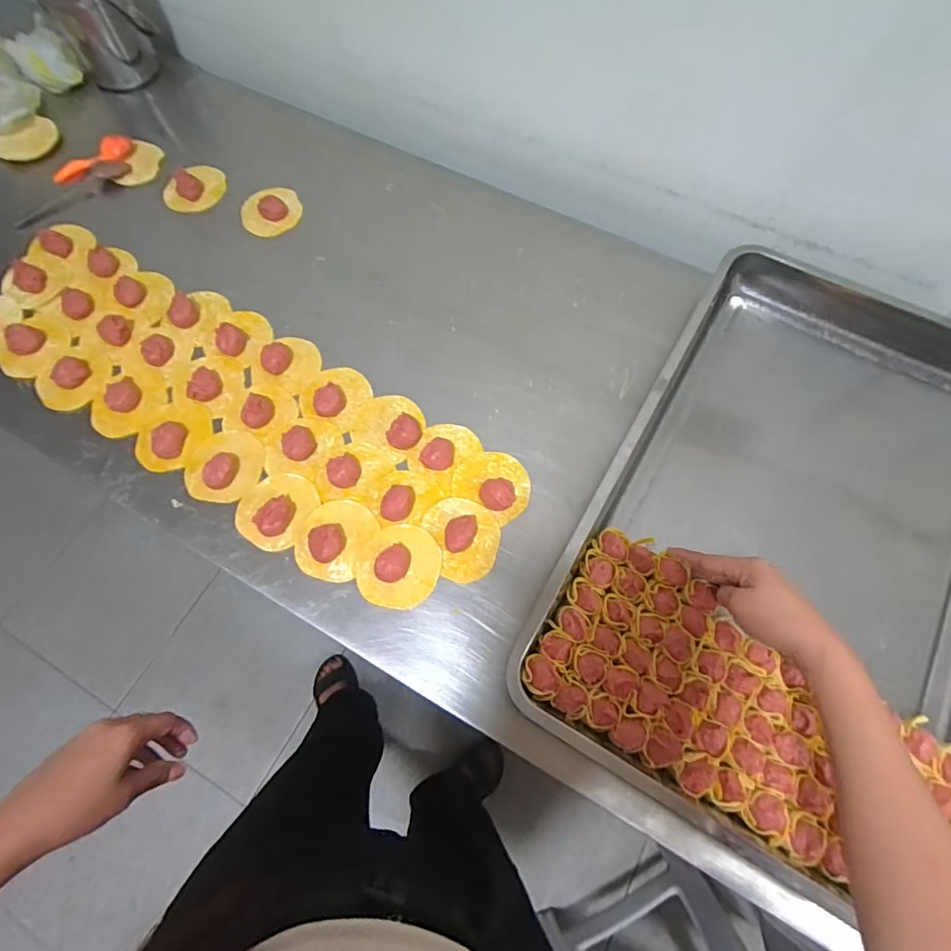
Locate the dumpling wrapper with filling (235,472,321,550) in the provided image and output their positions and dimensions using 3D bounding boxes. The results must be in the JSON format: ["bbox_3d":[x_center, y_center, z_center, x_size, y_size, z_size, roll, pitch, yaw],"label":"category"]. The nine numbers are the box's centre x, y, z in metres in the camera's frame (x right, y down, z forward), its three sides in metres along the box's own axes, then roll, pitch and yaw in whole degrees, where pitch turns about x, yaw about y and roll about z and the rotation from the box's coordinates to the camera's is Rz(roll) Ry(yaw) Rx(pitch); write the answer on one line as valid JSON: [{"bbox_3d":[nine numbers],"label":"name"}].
[{"bbox_3d":[-0.212,0.032,0.532,0.075,0.021,0.081,-1,66,1],"label":"dumpling wrapper with filling"}]

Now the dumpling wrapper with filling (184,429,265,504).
[{"bbox_3d":[-0.276,-0.014,0.555,0.082,0.030,0.084,-1,66,1],"label":"dumpling wrapper with filling"}]

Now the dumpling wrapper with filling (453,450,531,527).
[{"bbox_3d":[0.020,0.005,0.542,0.082,0.019,0.069,31,70,14],"label":"dumpling wrapper with filling"}]

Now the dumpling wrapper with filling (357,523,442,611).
[{"bbox_3d":[-0.076,0.089,0.511,0.078,0.023,0.083,-1,66,1],"label":"dumpling wrapper with filling"}]

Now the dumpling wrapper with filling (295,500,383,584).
[{"bbox_3d":[-0.145,0.061,0.518,0.070,0.023,0.083,19,68,10],"label":"dumpling wrapper with filling"}]

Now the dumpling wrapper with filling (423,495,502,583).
[{"bbox_3d":[-0.010,0.060,0.520,0.070,0.022,0.088,-20,67,-7],"label":"dumpling wrapper with filling"}]

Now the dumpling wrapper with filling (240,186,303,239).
[{"bbox_3d":[-0.279,-0.362,0.695,0.081,0.017,0.072,-31,69,-12],"label":"dumpling wrapper with filling"}]

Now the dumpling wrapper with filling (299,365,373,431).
[{"bbox_3d":[-0.161,-0.096,0.580,0.076,0.024,0.074,-1,66,1],"label":"dumpling wrapper with filling"}]

